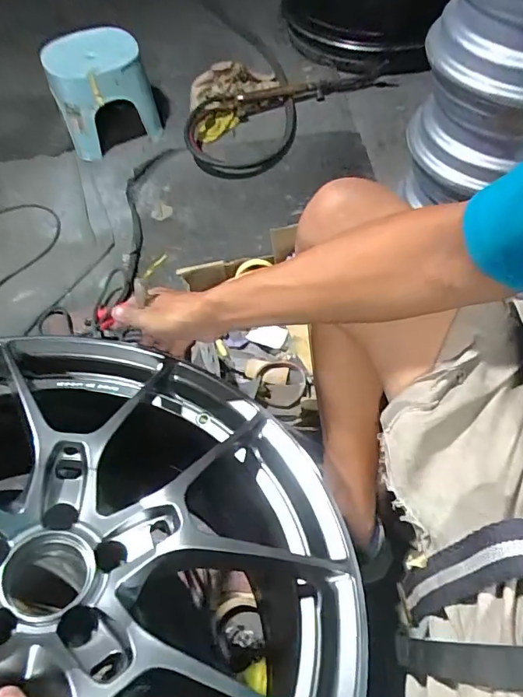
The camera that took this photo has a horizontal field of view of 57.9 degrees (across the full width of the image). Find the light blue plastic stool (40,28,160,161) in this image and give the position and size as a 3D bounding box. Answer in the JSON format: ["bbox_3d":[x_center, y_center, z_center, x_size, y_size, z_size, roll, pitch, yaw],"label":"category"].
[{"bbox_3d":[-0.421,-0.688,1.254,0.237,0.208,0.228,-18,57,-7],"label":"light blue plastic stool"}]

